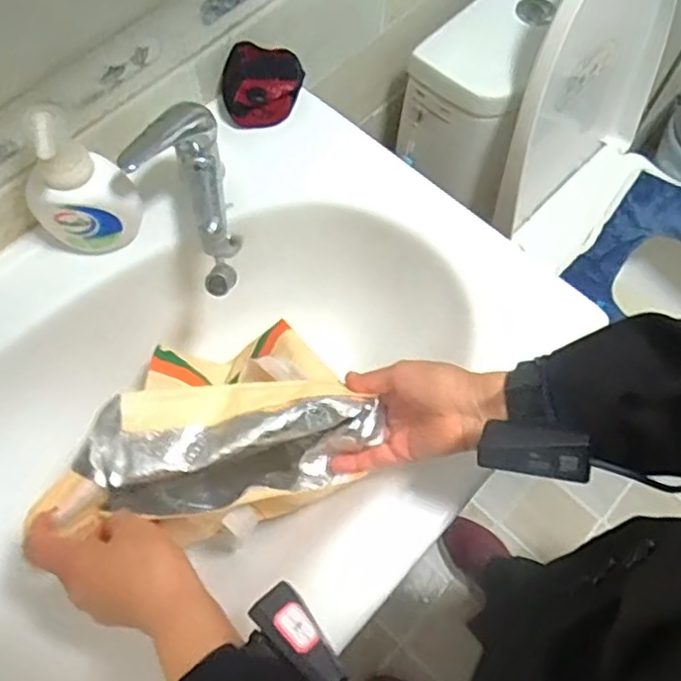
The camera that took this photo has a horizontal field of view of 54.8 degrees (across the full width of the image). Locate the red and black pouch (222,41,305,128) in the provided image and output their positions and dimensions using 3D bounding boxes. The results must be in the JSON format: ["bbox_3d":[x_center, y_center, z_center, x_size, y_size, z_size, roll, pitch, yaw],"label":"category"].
[{"bbox_3d":[-0.084,-0.273,0.694,0.086,0.050,0.075,2,66,-1],"label":"red and black pouch"}]

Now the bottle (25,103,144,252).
[{"bbox_3d":[-0.228,-0.132,0.567,0.086,0.142,0.054,-31,71,-14],"label":"bottle"}]

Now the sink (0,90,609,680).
[{"bbox_3d":[-0.158,0.072,0.620,0.453,0.221,0.690,41,71,15],"label":"sink"}]

